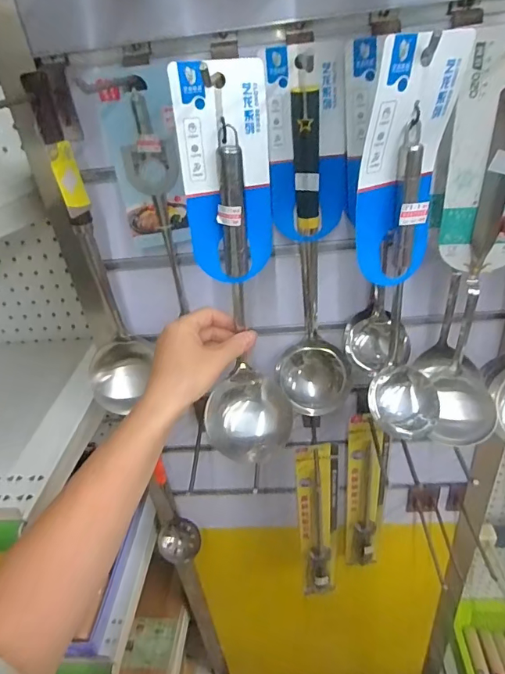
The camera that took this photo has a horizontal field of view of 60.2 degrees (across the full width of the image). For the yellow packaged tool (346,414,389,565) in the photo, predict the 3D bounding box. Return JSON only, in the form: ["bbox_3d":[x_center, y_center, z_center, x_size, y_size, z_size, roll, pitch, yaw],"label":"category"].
[{"bbox_3d":[0.170,0.237,0.647,0.054,0.310,0.023,-4,33,5],"label":"yellow packaged tool"}]

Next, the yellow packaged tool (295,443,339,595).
[{"bbox_3d":[0.095,0.274,0.625,0.054,0.319,0.029,0,33,11],"label":"yellow packaged tool"}]

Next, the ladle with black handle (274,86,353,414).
[{"bbox_3d":[0.060,-0.066,0.467,0.084,0.344,0.057,-3,33,7],"label":"ladle with black handle"}]

